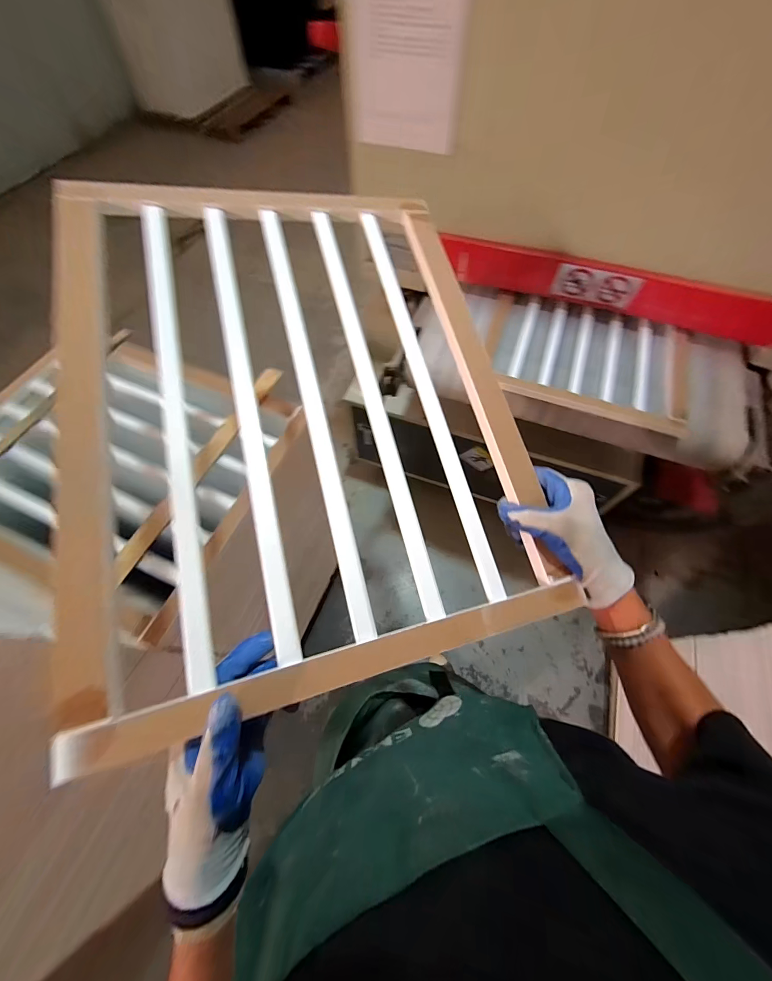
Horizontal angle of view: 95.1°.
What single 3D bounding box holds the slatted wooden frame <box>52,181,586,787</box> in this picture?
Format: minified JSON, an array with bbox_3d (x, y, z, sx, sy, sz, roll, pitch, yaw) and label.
[{"bbox_3d":[-0.088,-0.116,0.392,0.458,0.018,0.605,-11,74,-16],"label":"slatted wooden frame"}]

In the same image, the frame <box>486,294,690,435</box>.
[{"bbox_3d":[0.490,-0.343,0.867,0.472,0.022,0.359,18,65,9],"label":"frame"}]

